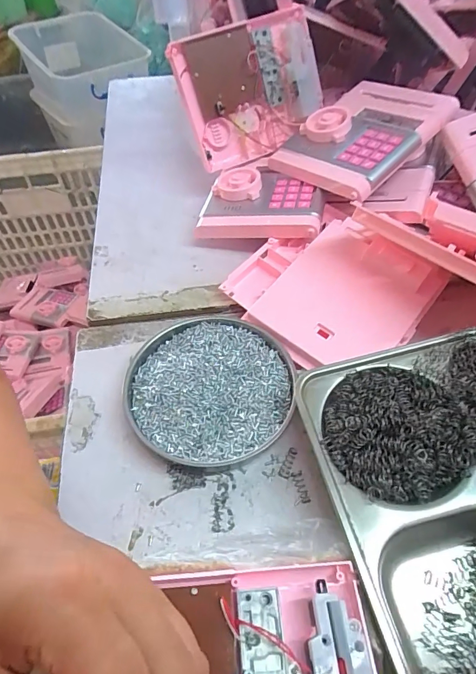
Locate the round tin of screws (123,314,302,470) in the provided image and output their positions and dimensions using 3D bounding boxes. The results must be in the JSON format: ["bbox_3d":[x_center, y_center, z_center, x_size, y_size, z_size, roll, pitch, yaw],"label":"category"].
[{"bbox_3d":[-0.023,0.041,0.345,0.134,0.019,0.129,-1,52,1],"label":"round tin of screws"}]

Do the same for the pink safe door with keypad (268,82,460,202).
[{"bbox_3d":[0.131,-0.221,0.446,0.163,0.028,0.127,-43,54,-11],"label":"pink safe door with keypad"}]

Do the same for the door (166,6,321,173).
[{"bbox_3d":[0.019,-0.276,0.473,0.157,0.130,0.030,-22,21,-5],"label":"door"}]

